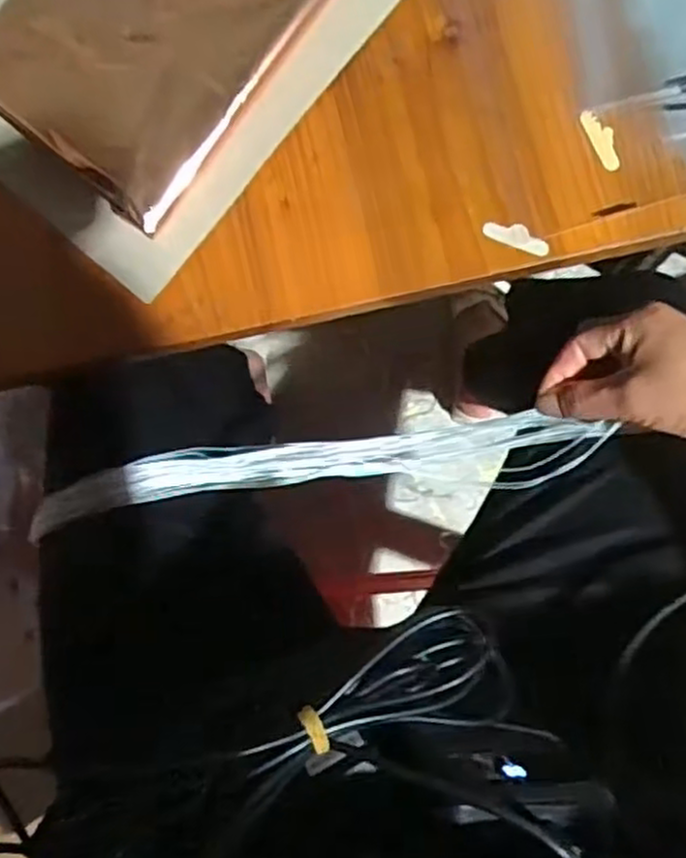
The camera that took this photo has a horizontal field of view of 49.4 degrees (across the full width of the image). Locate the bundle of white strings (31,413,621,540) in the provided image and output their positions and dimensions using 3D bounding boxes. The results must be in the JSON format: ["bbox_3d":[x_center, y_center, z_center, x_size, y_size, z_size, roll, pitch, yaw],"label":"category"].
[{"bbox_3d":[-0.015,0.032,0.523,0.367,0.104,0.049,-5,82,5],"label":"bundle of white strings"}]

